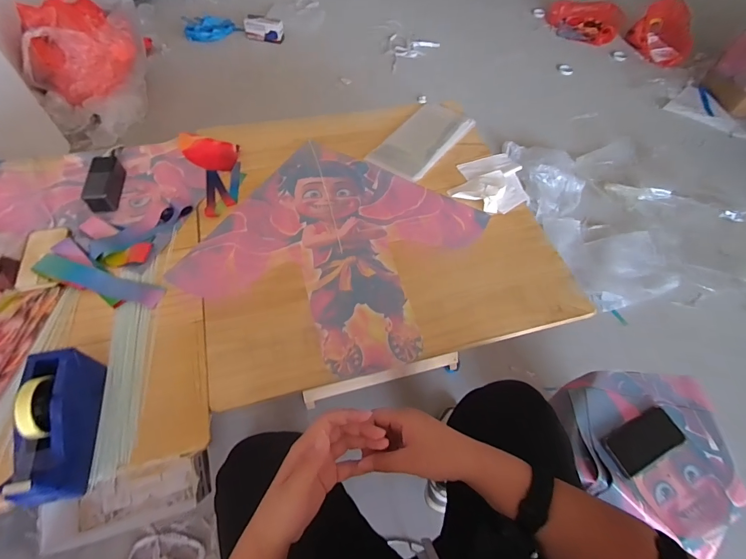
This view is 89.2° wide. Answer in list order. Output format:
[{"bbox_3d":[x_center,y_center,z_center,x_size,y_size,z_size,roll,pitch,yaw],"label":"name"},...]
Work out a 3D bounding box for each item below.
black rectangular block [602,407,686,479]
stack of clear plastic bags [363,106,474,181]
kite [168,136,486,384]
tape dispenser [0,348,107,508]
[{"bbox_3d":[0.533,0.321,0.748,0.171,0.022,0.078,-23,64,-16],"label":"black rectangular block"},{"bbox_3d":[0.149,-0.407,1.081,0.175,0.043,0.335,35,63,16],"label":"stack of clear plastic bags"},{"bbox_3d":[-0.071,-0.081,0.854,0.517,0.015,0.522,27,61,12],"label":"kite"},{"bbox_3d":[-0.474,0.216,0.567,0.063,0.125,0.210,-9,61,-10],"label":"tape dispenser"}]

